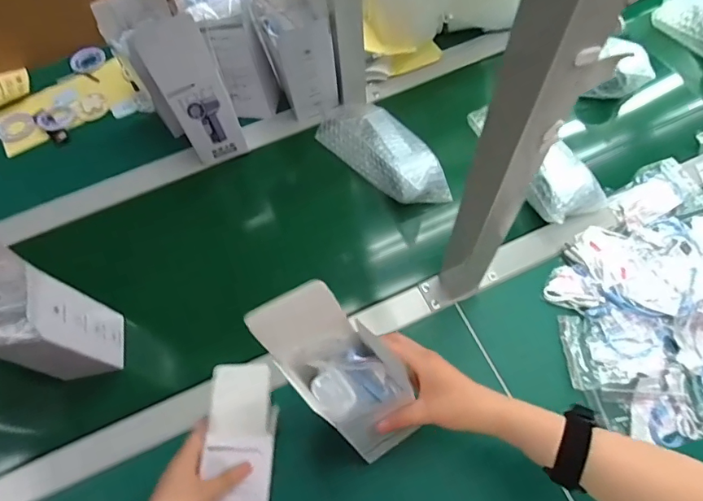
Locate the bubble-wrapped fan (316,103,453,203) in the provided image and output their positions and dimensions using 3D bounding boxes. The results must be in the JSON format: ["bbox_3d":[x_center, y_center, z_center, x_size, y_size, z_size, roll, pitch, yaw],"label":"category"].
[{"bbox_3d":[0.046,-0.149,0.669,0.093,0.064,0.215,-39,70,-14],"label":"bubble-wrapped fan"}]

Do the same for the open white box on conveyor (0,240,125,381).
[{"bbox_3d":[-0.333,0.072,0.503,0.085,0.211,0.083,-2,65,2],"label":"open white box on conveyor"}]

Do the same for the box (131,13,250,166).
[{"bbox_3d":[-0.200,-0.197,0.617,0.069,0.211,0.045,-31,68,-11],"label":"box"}]

